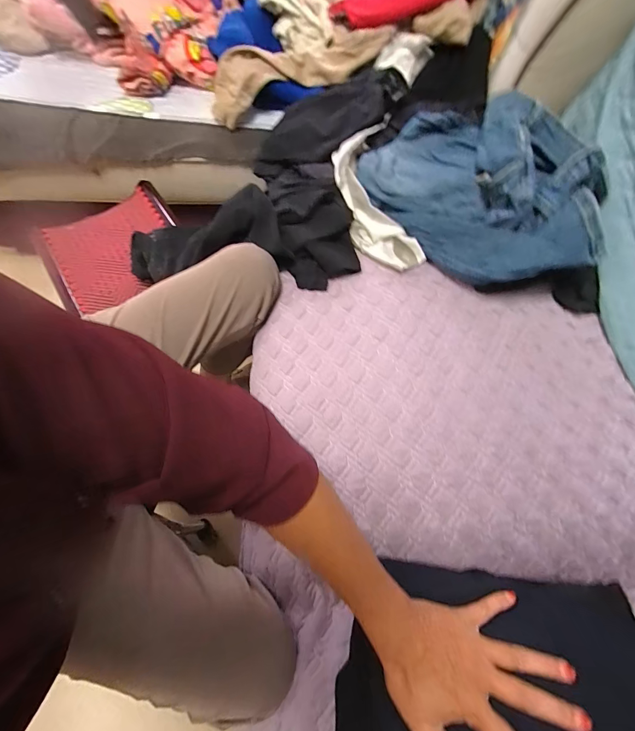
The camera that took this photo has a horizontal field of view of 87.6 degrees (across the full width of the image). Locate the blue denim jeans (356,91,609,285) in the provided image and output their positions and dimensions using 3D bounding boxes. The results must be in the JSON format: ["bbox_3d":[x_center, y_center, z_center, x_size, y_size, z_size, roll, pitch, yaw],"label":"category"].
[{"bbox_3d":[0.238,-0.269,0.514,0.367,0.162,0.210,26,68,11],"label":"blue denim jeans"}]

